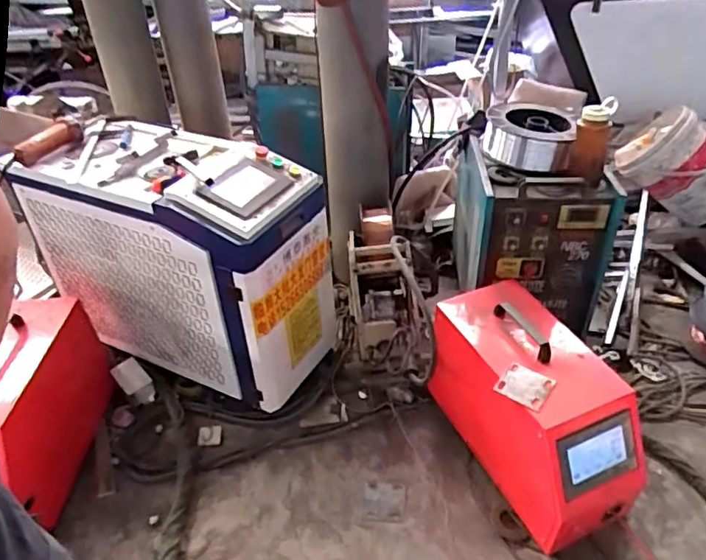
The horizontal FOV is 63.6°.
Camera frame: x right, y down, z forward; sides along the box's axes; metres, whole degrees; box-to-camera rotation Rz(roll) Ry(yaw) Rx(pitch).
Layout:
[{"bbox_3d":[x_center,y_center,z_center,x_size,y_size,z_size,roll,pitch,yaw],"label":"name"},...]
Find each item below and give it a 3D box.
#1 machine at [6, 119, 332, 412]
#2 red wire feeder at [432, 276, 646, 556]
[{"bbox_3d":[-0.507,-0.072,1.687,0.800,0.613,0.395,15,41,22],"label":"machine"},{"bbox_3d":[0.452,0.323,1.463,0.294,0.372,0.556,-21,41,-21],"label":"red wire feeder"}]

